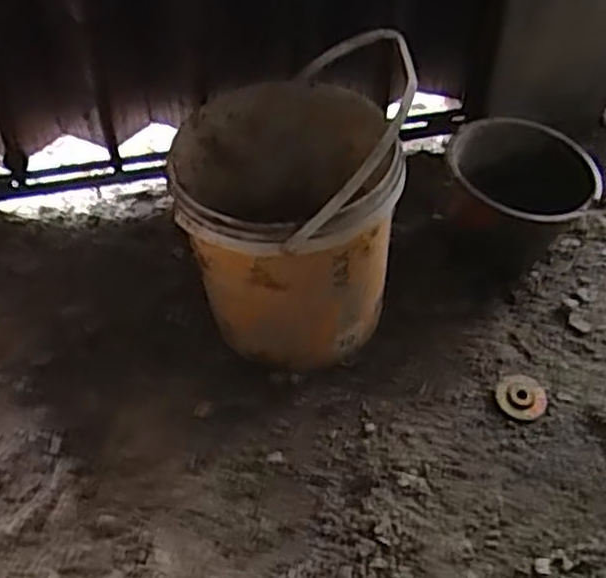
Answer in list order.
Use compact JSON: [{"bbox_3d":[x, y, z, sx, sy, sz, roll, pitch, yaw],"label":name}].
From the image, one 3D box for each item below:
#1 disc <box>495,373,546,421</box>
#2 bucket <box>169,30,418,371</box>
[{"bbox_3d":[0.319,0.156,1.121,0.070,0.006,0.077,0,47,0],"label":"disc"},{"bbox_3d":[-0.022,-0.114,1.076,0.292,0.414,0.330,-8,46,-8],"label":"bucket"}]

